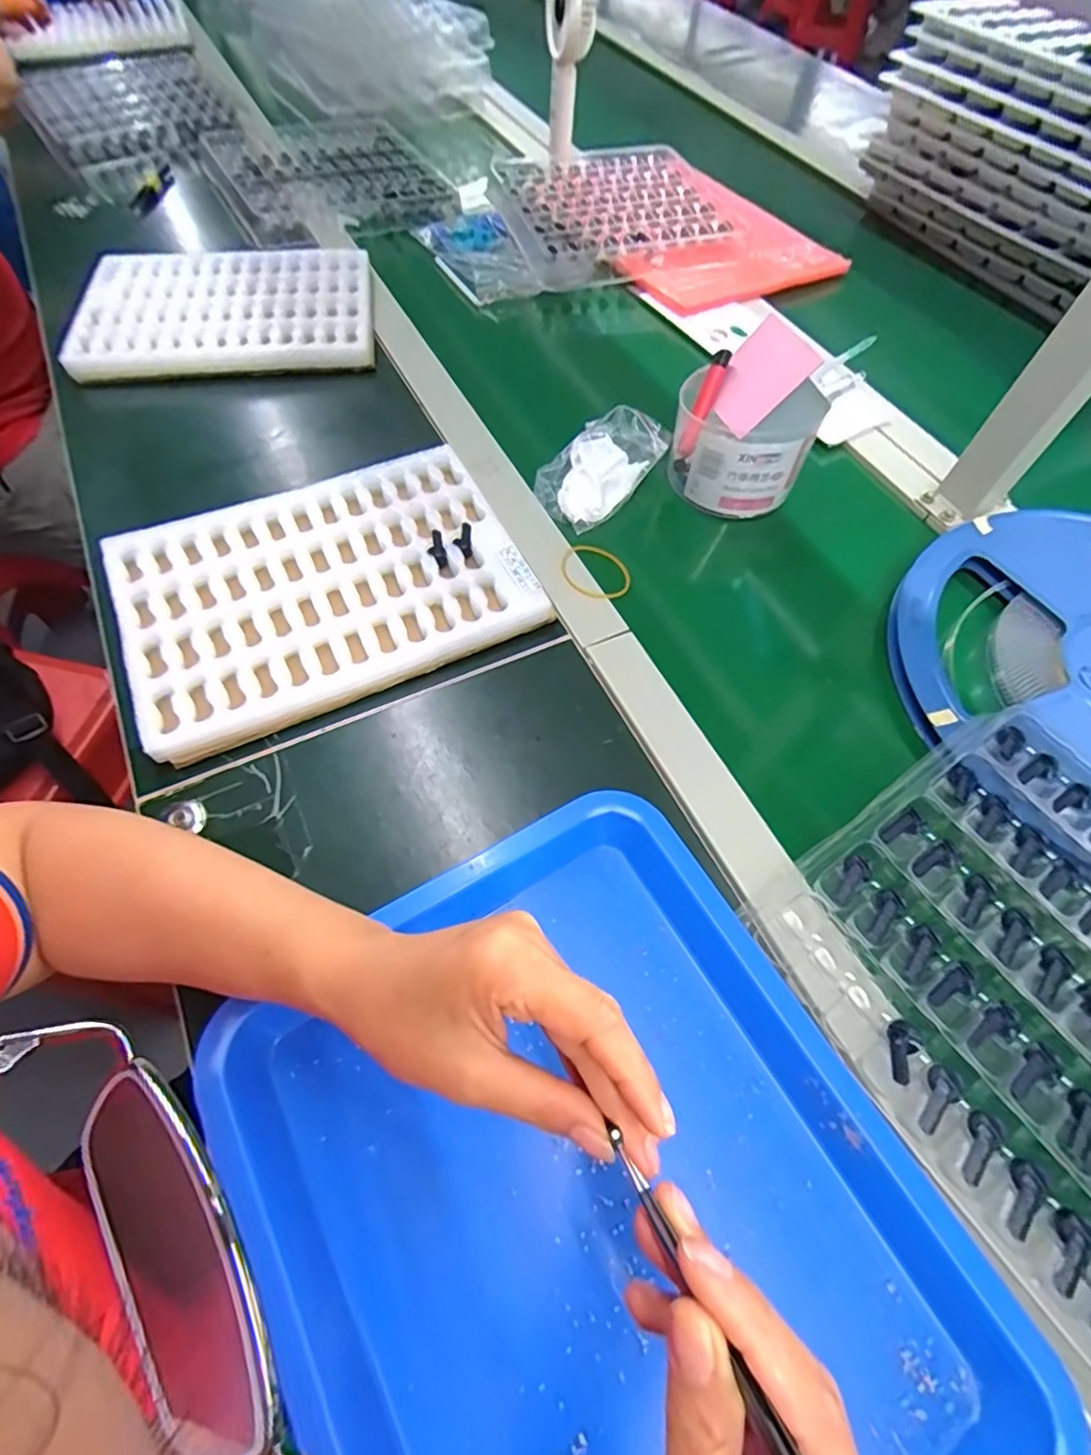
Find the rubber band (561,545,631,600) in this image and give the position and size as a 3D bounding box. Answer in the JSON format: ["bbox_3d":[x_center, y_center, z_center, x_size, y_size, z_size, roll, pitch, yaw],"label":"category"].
[{"bbox_3d":[0.040,-0.123,0.489,0.060,0.006,0.054,35,59,13],"label":"rubber band"}]

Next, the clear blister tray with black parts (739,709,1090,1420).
[{"bbox_3d":[0.281,0.136,0.330,0.267,0.027,0.257,-28,65,-18],"label":"clear blister tray with black parts"}]

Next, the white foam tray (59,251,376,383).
[{"bbox_3d":[-0.316,-0.421,0.625,0.273,0.039,0.188,-7,61,-7],"label":"white foam tray"}]

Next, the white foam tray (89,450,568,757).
[{"bbox_3d":[-0.158,-0.102,0.450,0.266,0.030,0.189,-23,64,-15],"label":"white foam tray"}]

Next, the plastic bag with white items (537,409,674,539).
[{"bbox_3d":[0.046,-0.226,0.528,0.075,0.033,0.125,34,64,16],"label":"plastic bag with white items"}]

